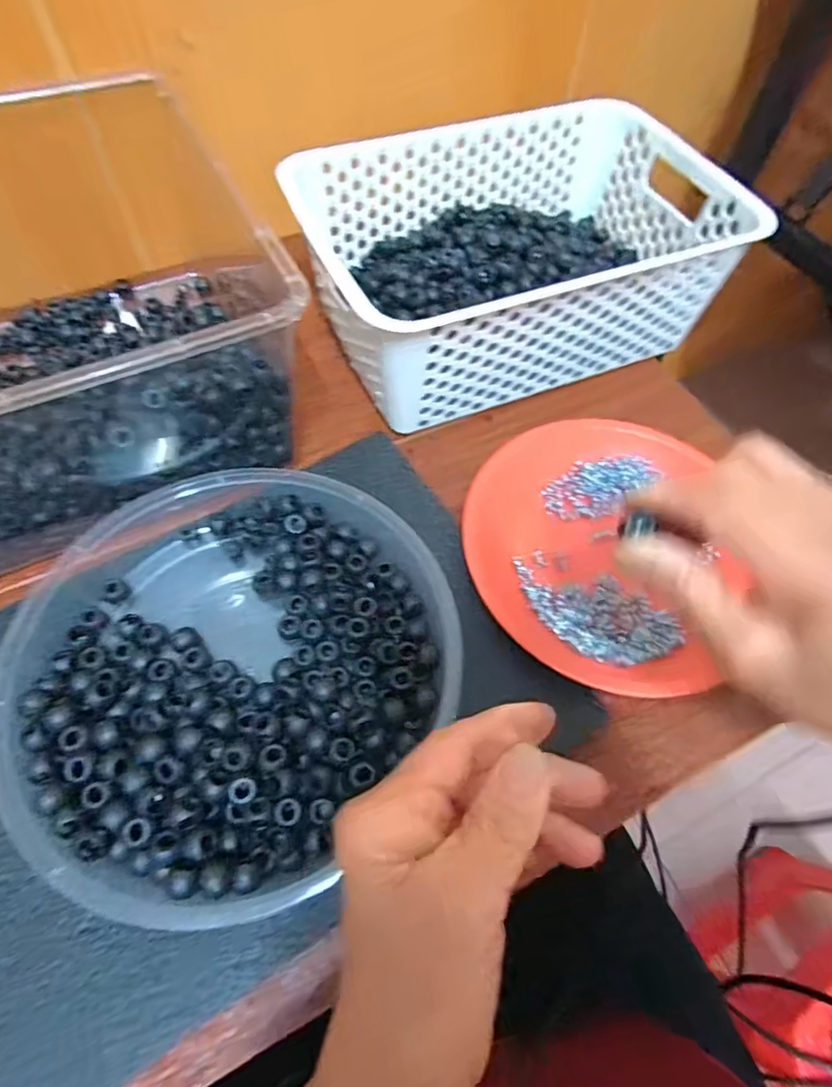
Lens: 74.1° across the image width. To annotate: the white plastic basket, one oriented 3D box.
[{"bbox_3d":[0.072,-0.226,0.433,0.305,0.096,0.200,-20,64,-12],"label":"white plastic basket"}]

